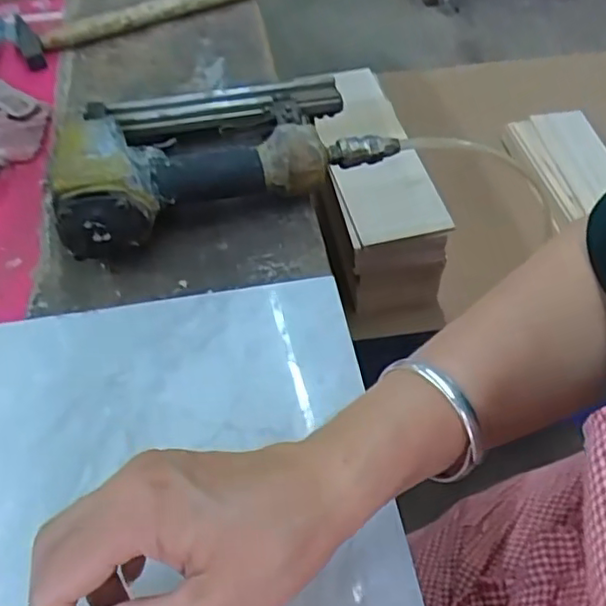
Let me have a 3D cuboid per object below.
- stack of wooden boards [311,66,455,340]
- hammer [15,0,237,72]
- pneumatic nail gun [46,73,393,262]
[{"bbox_3d":[0.076,-0.123,0.757,0.124,0.174,0.271,-11,56,-9],"label":"stack of wooden boards"},{"bbox_3d":[-0.165,-0.296,0.640,0.247,0.029,0.047,-27,60,-19],"label":"hammer"},{"bbox_3d":[-0.064,-0.127,0.485,0.245,0.060,0.153,-13,56,-10],"label":"pneumatic nail gun"}]

